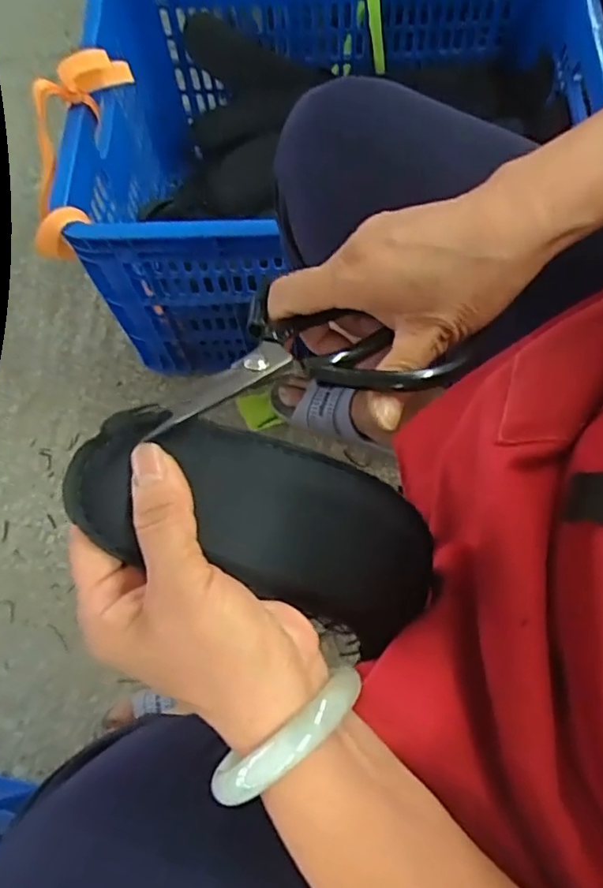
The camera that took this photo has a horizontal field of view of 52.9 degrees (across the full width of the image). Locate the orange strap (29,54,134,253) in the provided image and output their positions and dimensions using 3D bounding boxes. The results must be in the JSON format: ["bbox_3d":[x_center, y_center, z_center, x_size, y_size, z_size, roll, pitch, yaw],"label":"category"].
[{"bbox_3d":[-0.246,-0.309,0.640,0.088,0.061,0.220,10,85,6],"label":"orange strap"}]

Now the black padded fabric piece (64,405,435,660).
[{"bbox_3d":[-0.002,0.042,0.280,0.196,0.049,0.069,29,68,-29],"label":"black padded fabric piece"}]

